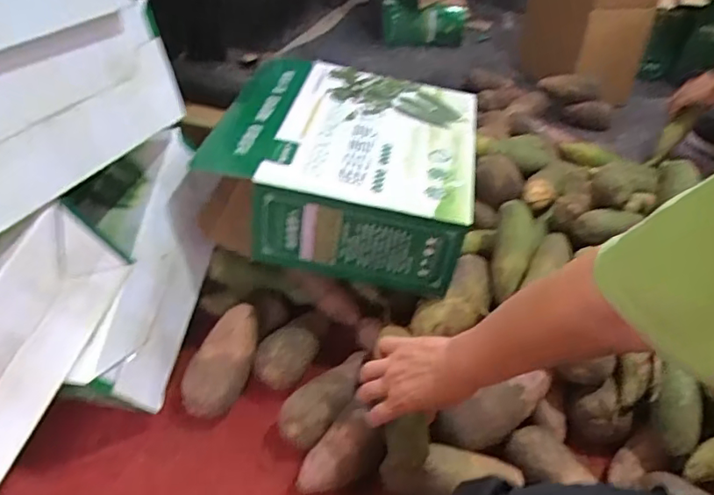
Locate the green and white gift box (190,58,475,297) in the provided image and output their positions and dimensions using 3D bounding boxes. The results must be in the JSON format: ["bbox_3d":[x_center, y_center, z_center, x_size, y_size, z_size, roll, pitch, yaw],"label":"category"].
[{"bbox_3d":[-0.014,-0.123,0.846,0.356,0.149,0.341,7,39,6],"label":"green and white gift box"}]

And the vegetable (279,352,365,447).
[{"bbox_3d":[-0.036,0.202,0.756,0.058,0.071,0.149,24,37,25],"label":"vegetable"}]

